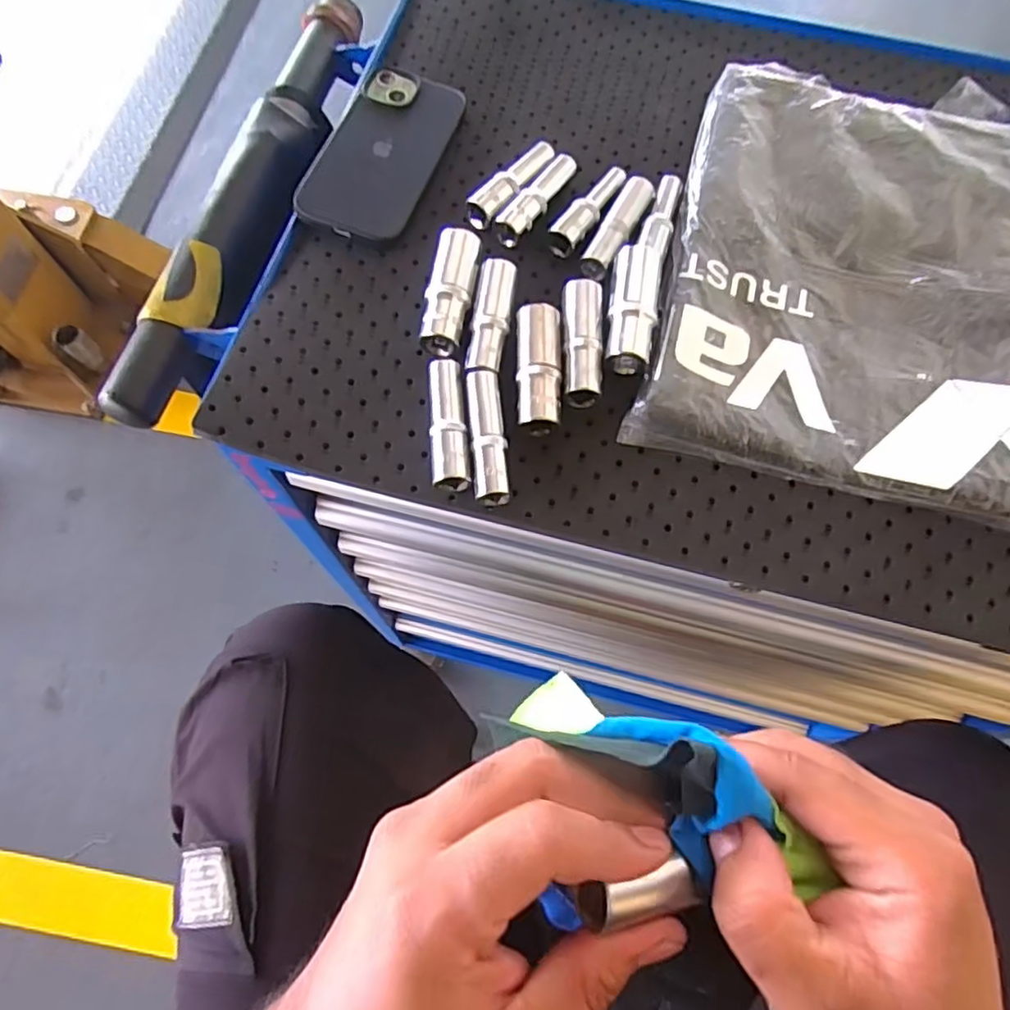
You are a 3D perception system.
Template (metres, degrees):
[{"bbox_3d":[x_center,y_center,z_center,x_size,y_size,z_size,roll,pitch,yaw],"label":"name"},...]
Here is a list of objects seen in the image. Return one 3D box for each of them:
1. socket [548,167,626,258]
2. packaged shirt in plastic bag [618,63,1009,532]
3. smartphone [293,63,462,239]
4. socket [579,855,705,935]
[{"bbox_3d":[0.059,-0.200,0.435,0.020,0.014,0.079,35,73,12],"label":"socket"},{"bbox_3d":[0.232,-0.163,0.420,0.233,0.016,0.332,14,70,5],"label":"packaged shirt in plastic bag"},{"bbox_3d":[-0.083,-0.250,0.450,0.074,0.017,0.148,16,70,5],"label":"smartphone"},{"bbox_3d":[0.042,0.121,0.199,0.040,0.013,0.015,0,68,-19],"label":"socket"}]

